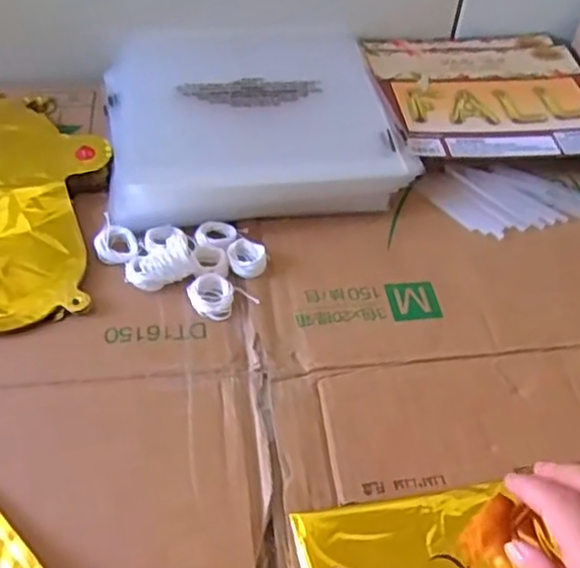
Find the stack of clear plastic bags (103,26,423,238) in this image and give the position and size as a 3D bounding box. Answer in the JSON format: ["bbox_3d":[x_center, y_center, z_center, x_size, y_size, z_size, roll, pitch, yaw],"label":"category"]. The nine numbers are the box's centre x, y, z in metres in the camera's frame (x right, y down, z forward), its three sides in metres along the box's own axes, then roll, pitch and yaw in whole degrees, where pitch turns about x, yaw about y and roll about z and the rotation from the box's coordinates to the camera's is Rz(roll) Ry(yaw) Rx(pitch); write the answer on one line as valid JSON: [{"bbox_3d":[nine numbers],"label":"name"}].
[{"bbox_3d":[-0.034,-0.149,0.577,0.222,0.026,0.243,-8,52,-9],"label":"stack of clear plastic bags"}]

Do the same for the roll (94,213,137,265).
[{"bbox_3d":[-0.121,-0.029,0.482,0.032,0.010,0.028,24,53,15],"label":"roll"}]

